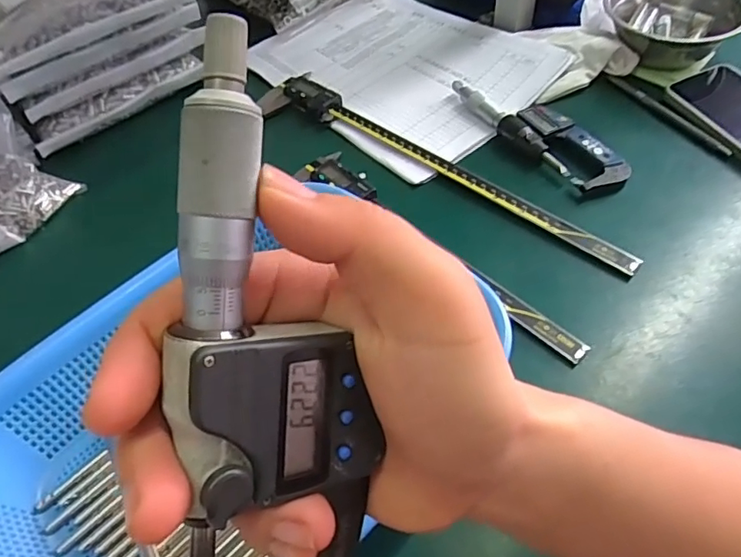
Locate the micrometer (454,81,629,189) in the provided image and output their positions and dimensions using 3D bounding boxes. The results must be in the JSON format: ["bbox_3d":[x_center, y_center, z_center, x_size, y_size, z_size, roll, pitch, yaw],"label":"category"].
[{"bbox_3d":[0.146,-0.134,0.502,0.053,0.019,0.184,-35,58,-21],"label":"micrometer"}]

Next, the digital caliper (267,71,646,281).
[{"bbox_3d":[0.053,-0.107,0.493,0.381,0.015,0.063,31,62,22],"label":"digital caliper"}]

